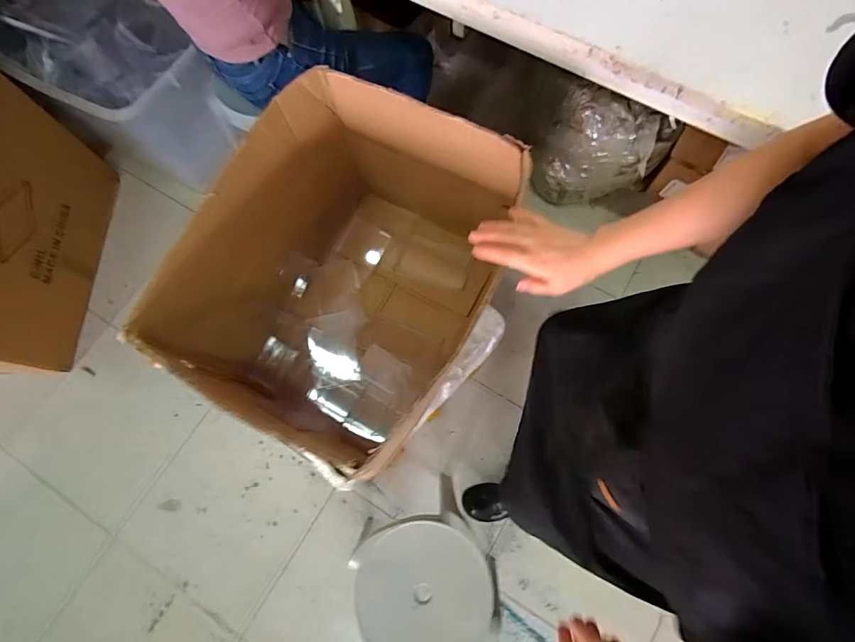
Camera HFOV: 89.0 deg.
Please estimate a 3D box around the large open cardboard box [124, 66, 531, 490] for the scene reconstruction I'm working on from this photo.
[{"bbox_3d":[-0.153,-0.078,0.916,0.474,0.488,0.578,24,76,9],"label":"large open cardboard box"}]

